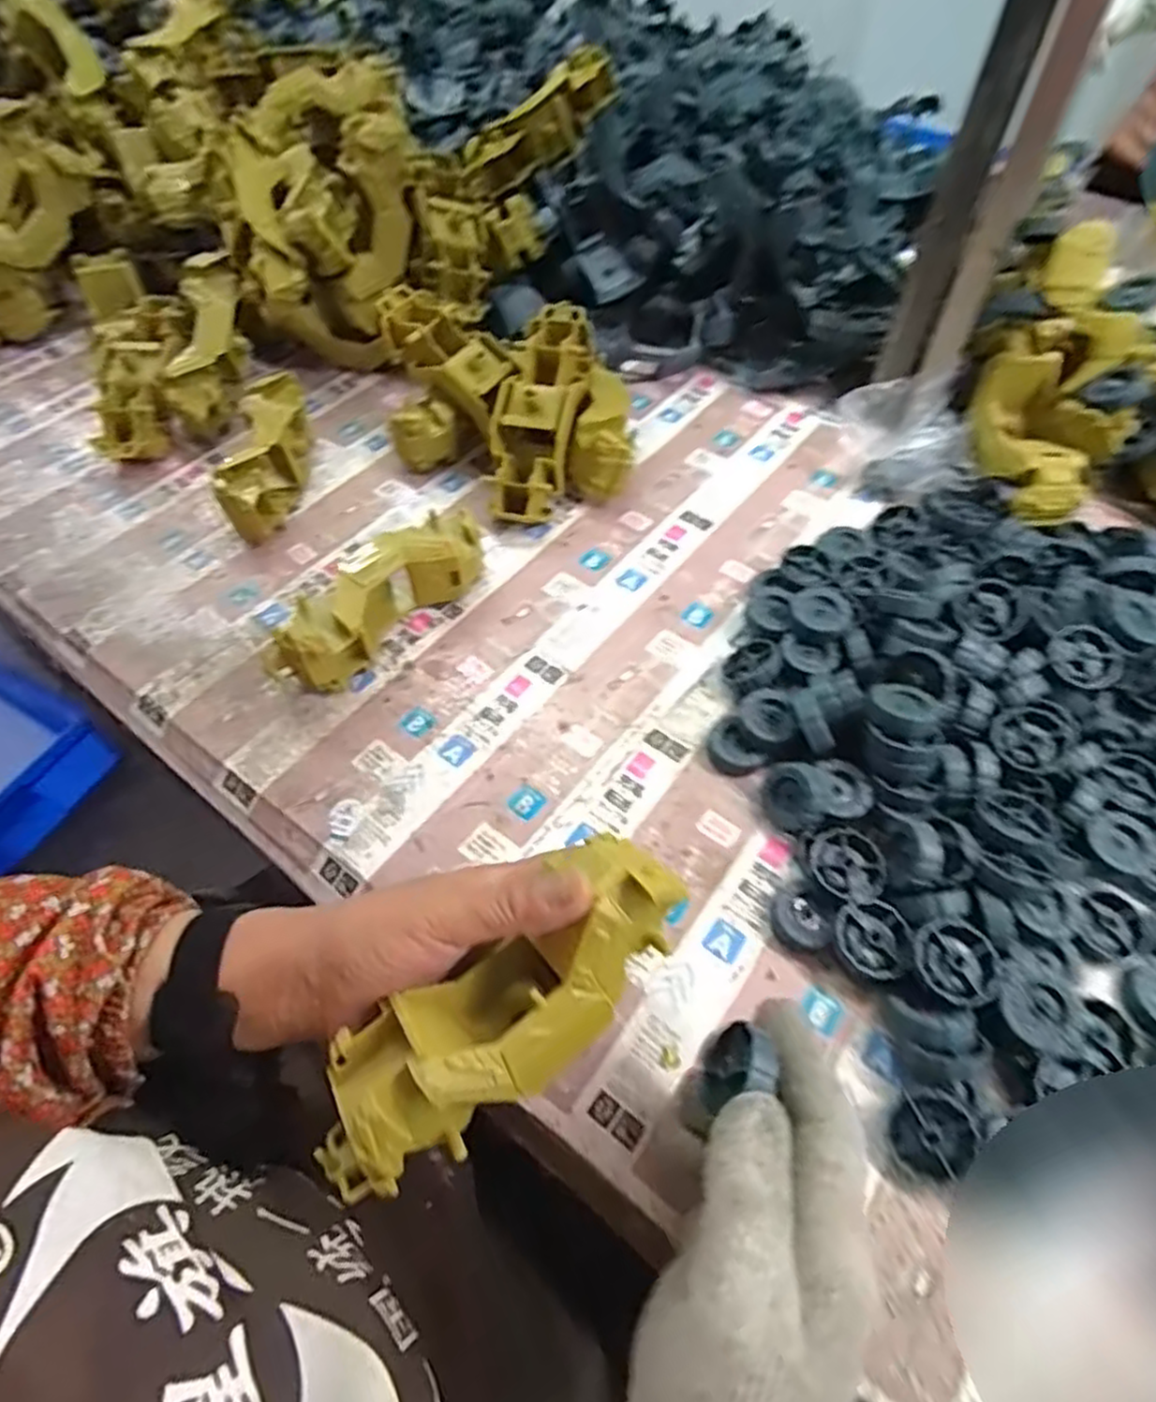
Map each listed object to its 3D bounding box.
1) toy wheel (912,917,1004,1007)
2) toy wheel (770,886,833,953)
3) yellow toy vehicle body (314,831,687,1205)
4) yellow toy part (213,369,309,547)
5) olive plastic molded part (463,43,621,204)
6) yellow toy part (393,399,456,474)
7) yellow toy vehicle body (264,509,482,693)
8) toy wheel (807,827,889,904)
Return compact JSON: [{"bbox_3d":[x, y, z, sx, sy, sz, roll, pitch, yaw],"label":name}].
[{"bbox_3d":[0.190,0.133,0.365,0.041,0.014,0.038,0,57,0],"label":"toy wheel"},{"bbox_3d":[0.121,0.120,0.395,0.026,0.016,0.033,-30,61,-19],"label":"toy wheel"},{"bbox_3d":[-0.031,0.126,0.300,0.172,0.055,0.064,-37,62,-12],"label":"yellow toy vehicle body"},{"bbox_3d":[-0.254,-0.208,0.603,0.053,0.059,0.166,-4,57,-2],"label":"yellow toy part"},{"bbox_3d":[-0.035,-0.544,0.687,0.178,0.048,0.052,-41,63,0],"label":"olive plastic molded part"},{"bbox_3d":[-0.129,-0.223,0.617,0.051,0.056,0.035,-7,57,-4],"label":"yellow toy part"},{"bbox_3d":[-0.137,-0.069,0.497,0.050,0.061,0.159,38,65,22],"label":"yellow toy vehicle body"},{"bbox_3d":[0.150,0.092,0.402,0.036,0.011,0.042,-9,56,-6],"label":"toy wheel"}]

